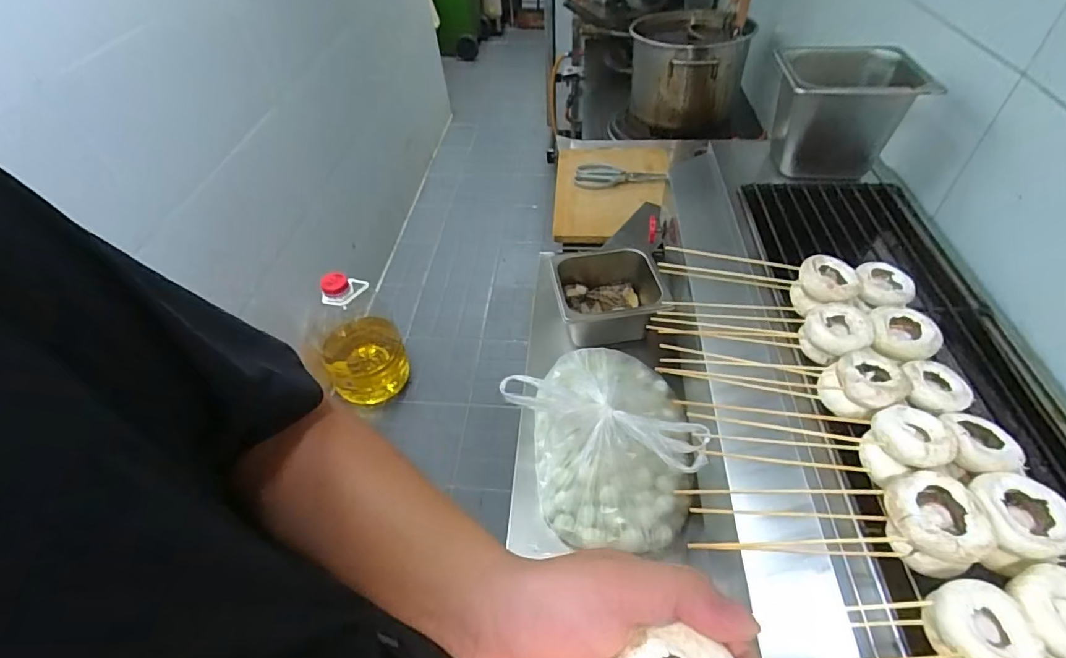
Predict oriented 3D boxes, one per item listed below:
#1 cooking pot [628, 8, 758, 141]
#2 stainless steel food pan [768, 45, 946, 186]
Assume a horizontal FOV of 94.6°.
[{"bbox_3d":[0.409,-0.679,1.339,0.293,0.252,0.286,12,50,16],"label":"cooking pot"},{"bbox_3d":[0.417,-0.295,0.685,0.159,0.133,0.139,3,48,8],"label":"stainless steel food pan"}]

